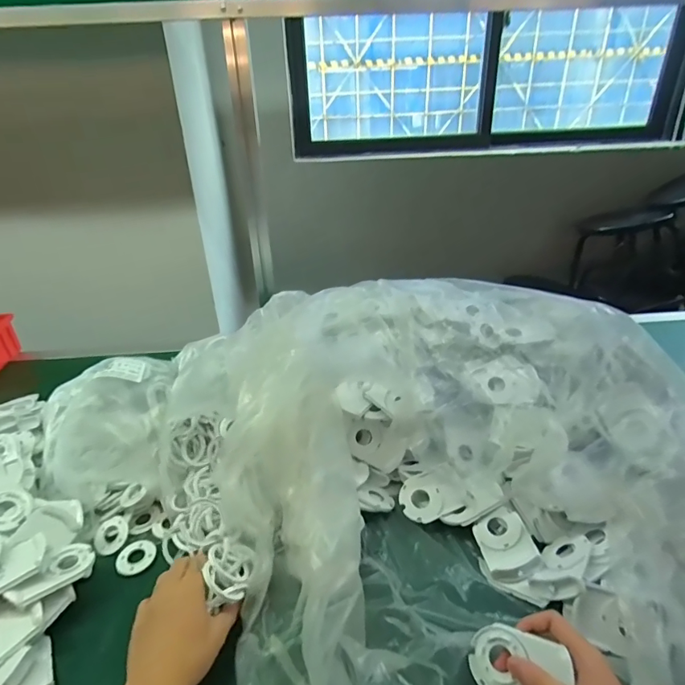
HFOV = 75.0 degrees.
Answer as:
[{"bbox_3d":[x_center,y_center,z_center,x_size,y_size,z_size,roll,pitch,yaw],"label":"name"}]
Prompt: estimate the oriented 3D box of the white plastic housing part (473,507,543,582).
[{"bbox_3d":[0.192,0.238,0.523,0.058,0.018,0.079,-24,33,4],"label":"white plastic housing part"}]

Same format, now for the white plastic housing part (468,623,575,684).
[{"bbox_3d":[0.155,0.290,0.396,0.078,0.006,0.058,4,62,31],"label":"white plastic housing part"}]

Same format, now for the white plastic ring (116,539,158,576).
[{"bbox_3d":[-0.254,0.263,0.550,0.045,0.004,0.047,-2,29,1],"label":"white plastic ring"}]

